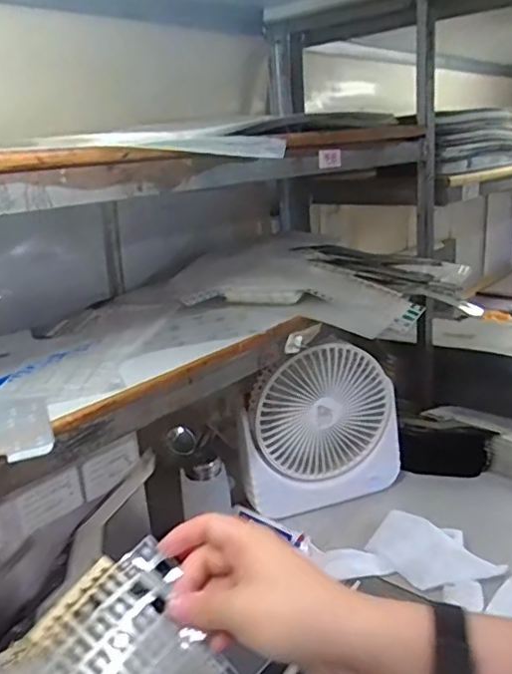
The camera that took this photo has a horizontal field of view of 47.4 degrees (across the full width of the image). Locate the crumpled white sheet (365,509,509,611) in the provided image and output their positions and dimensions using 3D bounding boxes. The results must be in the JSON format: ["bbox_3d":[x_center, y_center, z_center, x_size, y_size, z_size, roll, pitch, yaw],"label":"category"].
[{"bbox_3d":[0.176,0.219,0.584,0.122,0.033,0.069,11,24,43],"label":"crumpled white sheet"}]

